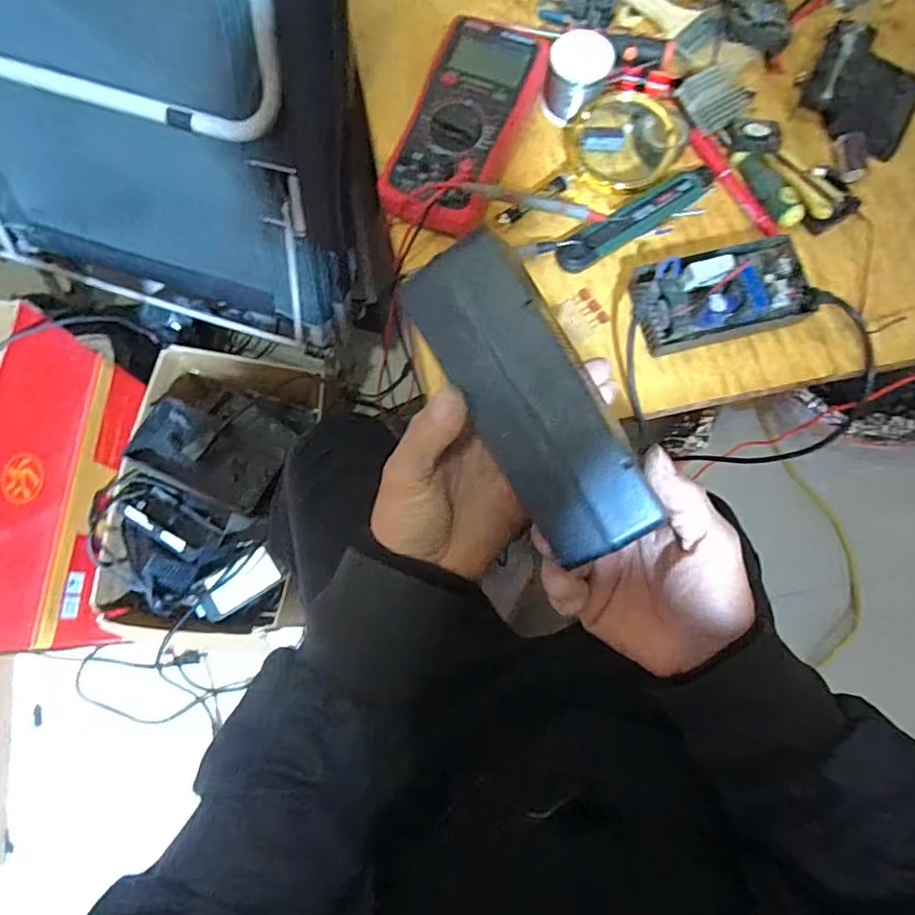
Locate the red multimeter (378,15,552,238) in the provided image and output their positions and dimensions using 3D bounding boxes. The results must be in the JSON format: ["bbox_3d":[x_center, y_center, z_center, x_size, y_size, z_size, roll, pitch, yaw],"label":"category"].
[{"bbox_3d":[0.004,-0.272,0.484,0.087,0.052,0.185,21,76,5],"label":"red multimeter"}]

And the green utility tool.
[{"bbox_3d":[0.154,-0.206,0.489,0.156,0.013,0.027,-33,78,-8],"label":"green utility tool"}]

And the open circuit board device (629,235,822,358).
[{"bbox_3d":[0.208,-0.132,0.453,0.140,0.047,0.071,-14,76,-4],"label":"open circuit board device"}]

